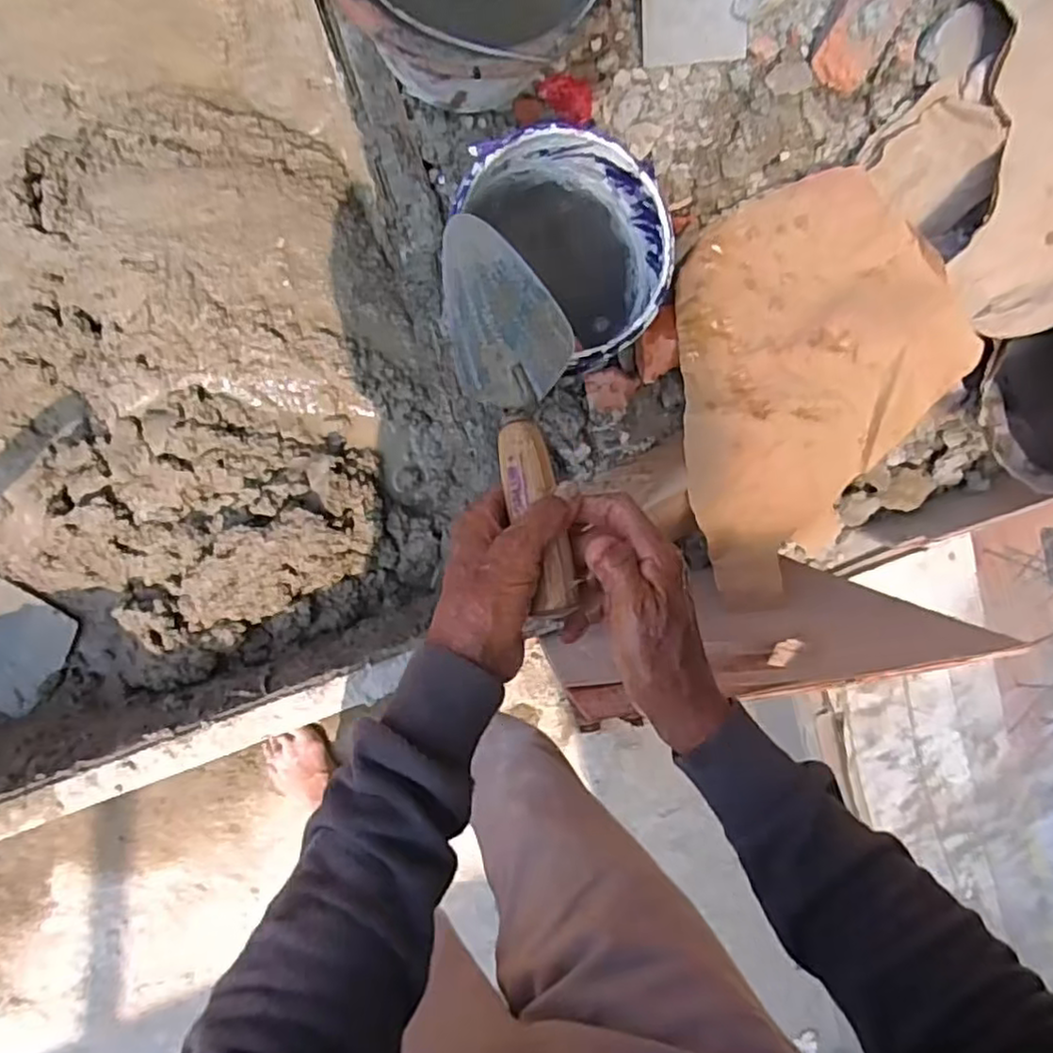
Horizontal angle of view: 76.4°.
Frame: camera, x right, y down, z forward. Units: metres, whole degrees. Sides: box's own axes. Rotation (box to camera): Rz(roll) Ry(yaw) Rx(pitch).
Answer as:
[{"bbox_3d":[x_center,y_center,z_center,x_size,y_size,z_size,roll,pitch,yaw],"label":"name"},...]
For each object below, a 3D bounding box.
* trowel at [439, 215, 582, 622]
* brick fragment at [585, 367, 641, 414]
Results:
[{"bbox_3d":[-0.002,-0.073,0.447,0.076,0.071,0.266,-11,73,-4],"label":"trowel"},{"bbox_3d":[0.099,-0.153,0.751,0.064,0.033,0.047,-14,99,-10],"label":"brick fragment"}]

